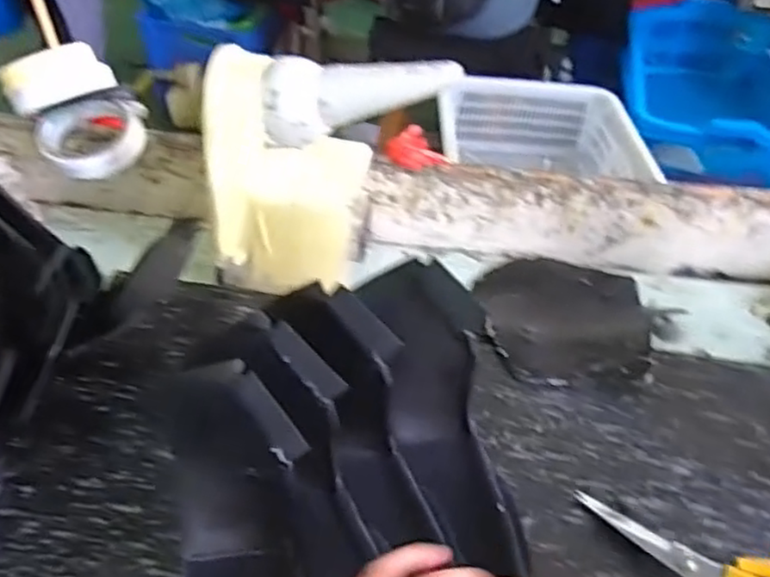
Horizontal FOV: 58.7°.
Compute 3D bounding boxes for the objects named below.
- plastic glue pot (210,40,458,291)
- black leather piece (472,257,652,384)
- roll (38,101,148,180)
[{"bbox_3d":[-0.049,-0.090,0.578,0.198,0.195,0.080,-6,43,-8],"label":"plastic glue pot"},{"bbox_3d":[0.159,0.020,0.611,0.165,0.037,0.174,13,44,12],"label":"black leather piece"},{"bbox_3d":[-0.290,-0.152,0.681,0.098,0.032,0.098,1,55,-2],"label":"roll"}]

